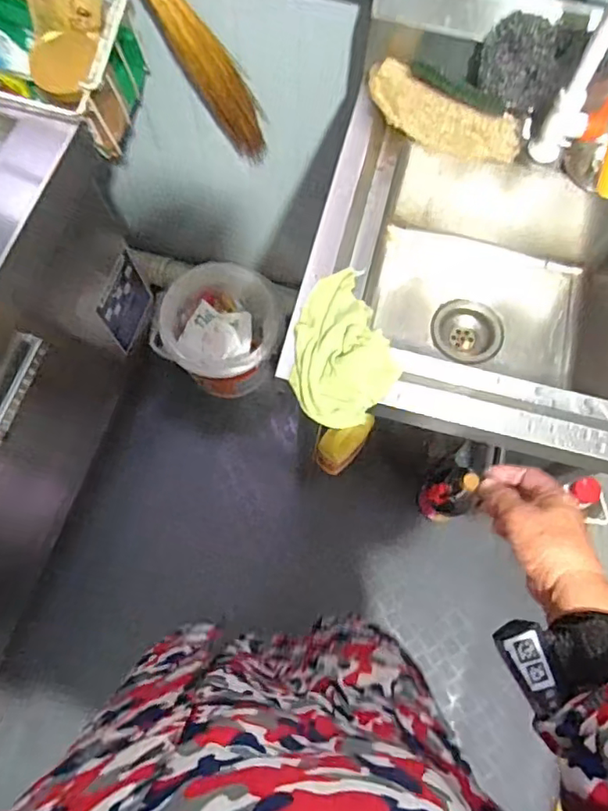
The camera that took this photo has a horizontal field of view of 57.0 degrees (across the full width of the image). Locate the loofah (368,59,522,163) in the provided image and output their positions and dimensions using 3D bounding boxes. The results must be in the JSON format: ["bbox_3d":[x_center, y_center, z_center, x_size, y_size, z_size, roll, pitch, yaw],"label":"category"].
[{"bbox_3d":[0.181,-0.377,0.728,0.207,0.063,0.063,22,71,7],"label":"loofah"}]

